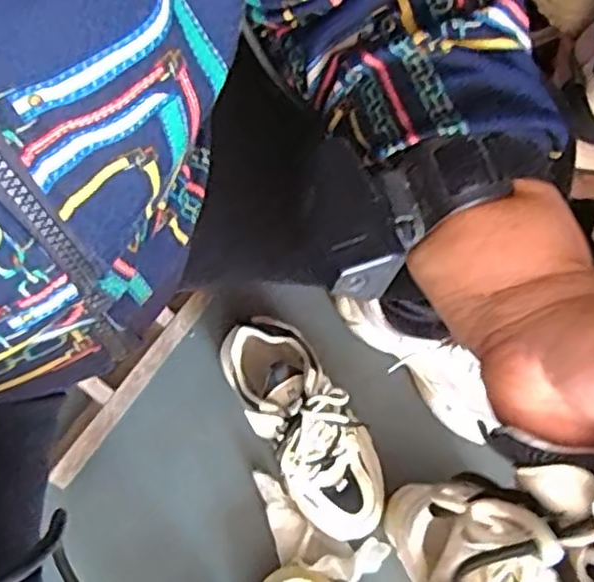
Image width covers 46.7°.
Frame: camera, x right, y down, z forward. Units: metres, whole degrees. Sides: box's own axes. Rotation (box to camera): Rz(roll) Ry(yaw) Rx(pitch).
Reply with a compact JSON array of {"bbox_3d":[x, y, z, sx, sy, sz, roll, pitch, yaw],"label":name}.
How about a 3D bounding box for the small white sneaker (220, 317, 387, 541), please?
[{"bbox_3d":[0.010,0.141,0.731,0.098,0.095,0.239,-31,72,-14],"label":"small white sneaker"}]

